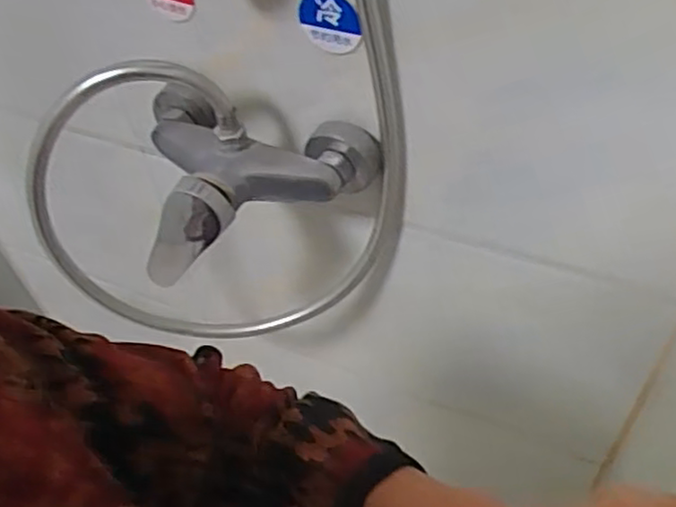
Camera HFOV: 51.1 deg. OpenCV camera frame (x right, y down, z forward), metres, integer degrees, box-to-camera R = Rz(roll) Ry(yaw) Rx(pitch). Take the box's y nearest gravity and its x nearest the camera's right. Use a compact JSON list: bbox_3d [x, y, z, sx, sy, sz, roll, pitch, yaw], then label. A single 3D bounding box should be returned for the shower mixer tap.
[{"bbox_3d":[-0.068,-0.048,0.544,0.181,0.105,0.117,8,51,12],"label":"shower mixer tap"}]

